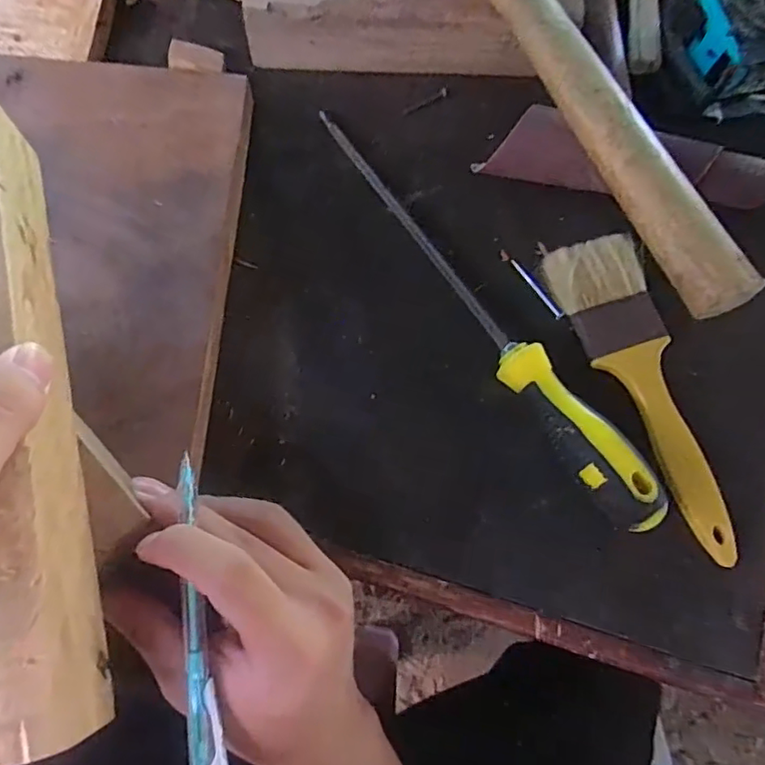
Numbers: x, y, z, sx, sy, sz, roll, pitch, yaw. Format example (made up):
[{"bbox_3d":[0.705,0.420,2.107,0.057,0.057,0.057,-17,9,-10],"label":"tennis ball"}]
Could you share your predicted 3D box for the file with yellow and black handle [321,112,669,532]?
[{"bbox_3d":[0.050,-0.044,0.311,0.028,0.030,0.274,-31,77,-11],"label":"file with yellow and black handle"}]

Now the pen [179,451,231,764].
[{"bbox_3d":[-0.072,0.098,0.236,0.014,0.006,0.134,-6,83,-4],"label":"pen"}]

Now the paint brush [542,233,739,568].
[{"bbox_3d":[0.139,0.004,0.310,0.048,0.015,0.174,-17,75,-7],"label":"paint brush"}]

